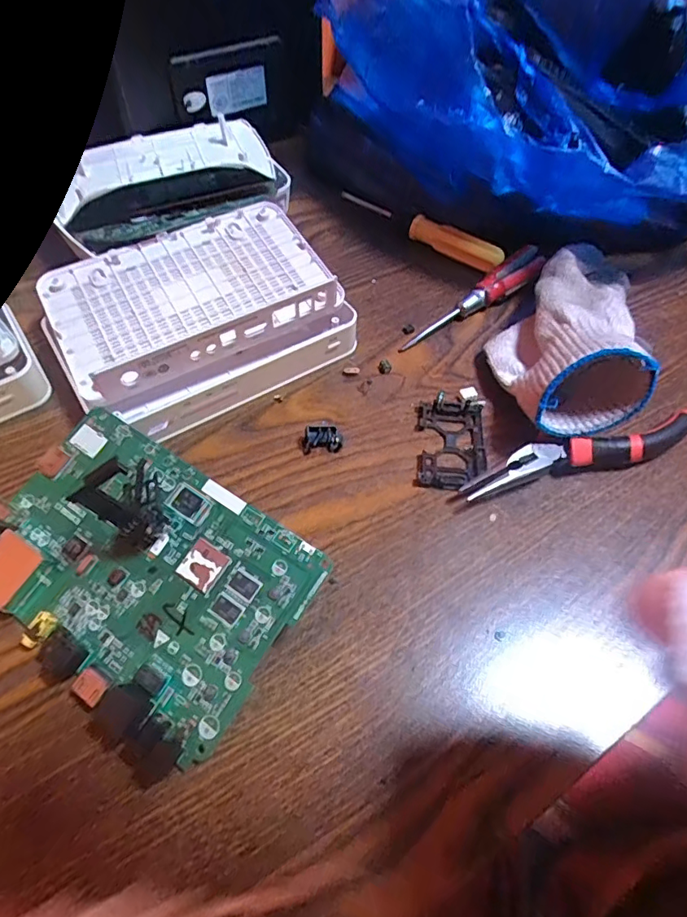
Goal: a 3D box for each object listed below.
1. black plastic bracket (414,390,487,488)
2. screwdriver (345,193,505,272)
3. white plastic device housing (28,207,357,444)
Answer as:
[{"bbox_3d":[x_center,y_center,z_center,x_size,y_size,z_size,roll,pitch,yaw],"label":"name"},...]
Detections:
[{"bbox_3d":[0.065,-0.014,0.315,0.041,0.010,0.074,8,55,3],"label":"black plastic bracket"},{"bbox_3d":[0.063,-0.196,0.439,0.153,0.023,0.018,33,60,19],"label":"screwdriver"},{"bbox_3d":[-0.094,-0.095,0.345,0.180,0.042,0.142,-27,61,-19],"label":"white plastic device housing"}]

